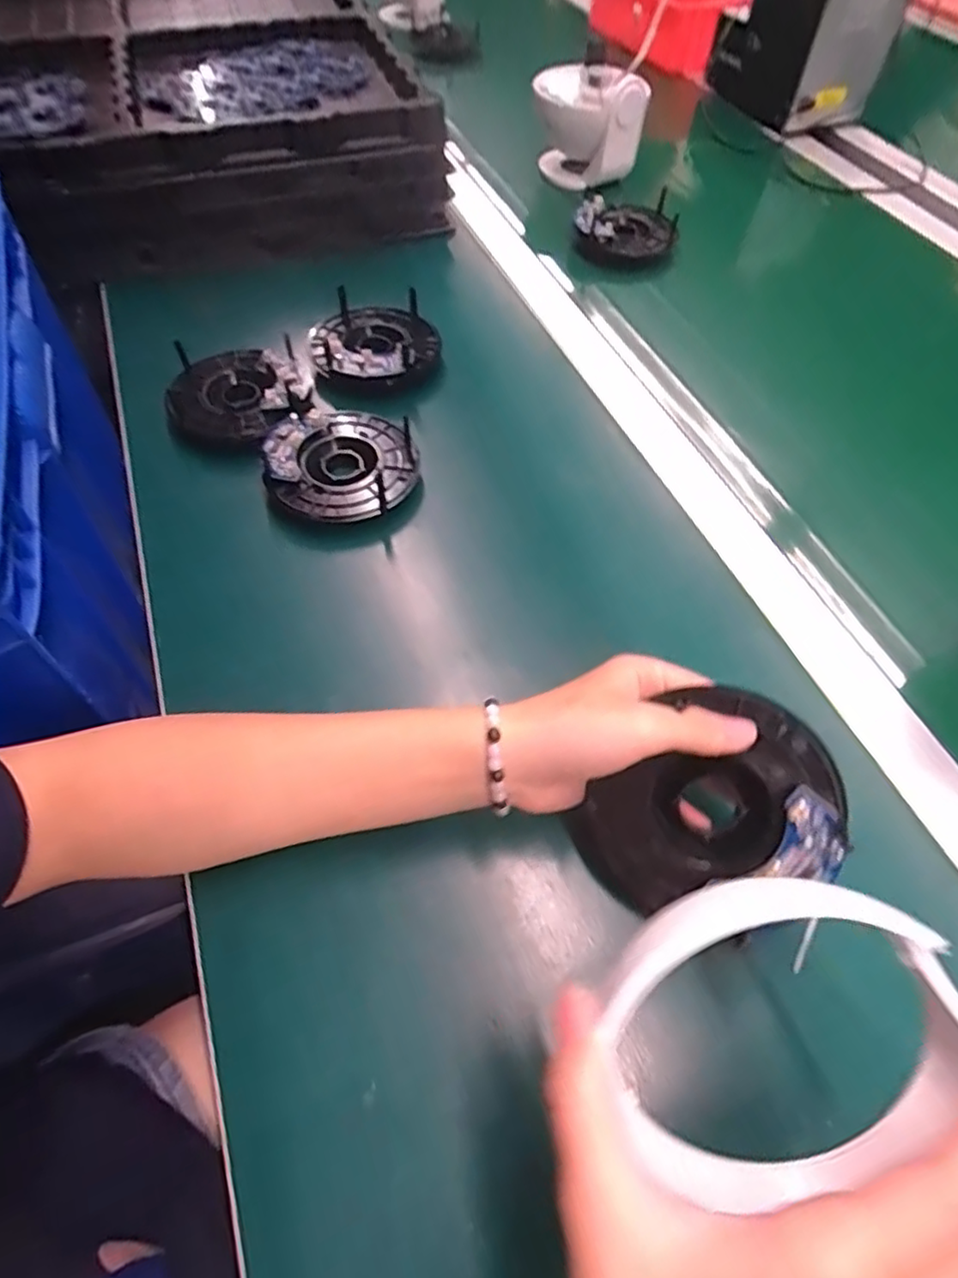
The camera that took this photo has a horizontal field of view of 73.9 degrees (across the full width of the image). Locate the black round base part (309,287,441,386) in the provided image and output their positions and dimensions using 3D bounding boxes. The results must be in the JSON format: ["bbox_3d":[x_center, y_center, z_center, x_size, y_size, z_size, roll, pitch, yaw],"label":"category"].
[{"bbox_3d":[-0.081,-0.231,0.500,0.097,0.031,0.096,-2,57,-2],"label":"black round base part"}]

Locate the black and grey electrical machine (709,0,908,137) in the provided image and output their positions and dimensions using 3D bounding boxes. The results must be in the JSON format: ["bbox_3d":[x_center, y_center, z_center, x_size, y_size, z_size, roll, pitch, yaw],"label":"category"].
[{"bbox_3d":[0.400,-0.741,0.784,0.138,0.141,0.179,-15,59,-12],"label":"black and grey electrical machine"}]

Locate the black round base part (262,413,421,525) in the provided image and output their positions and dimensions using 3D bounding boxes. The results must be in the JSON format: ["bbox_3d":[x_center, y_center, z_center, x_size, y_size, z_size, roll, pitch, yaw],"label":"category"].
[{"bbox_3d":[-0.091,-0.116,0.429,0.097,0.028,0.091,-5,58,-4],"label":"black round base part"}]

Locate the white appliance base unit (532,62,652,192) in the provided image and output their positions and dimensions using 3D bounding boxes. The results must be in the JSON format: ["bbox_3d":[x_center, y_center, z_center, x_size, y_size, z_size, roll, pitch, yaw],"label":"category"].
[{"bbox_3d":[0.115,-0.549,0.693,0.120,0.106,0.088,10,58,5],"label":"white appliance base unit"}]

